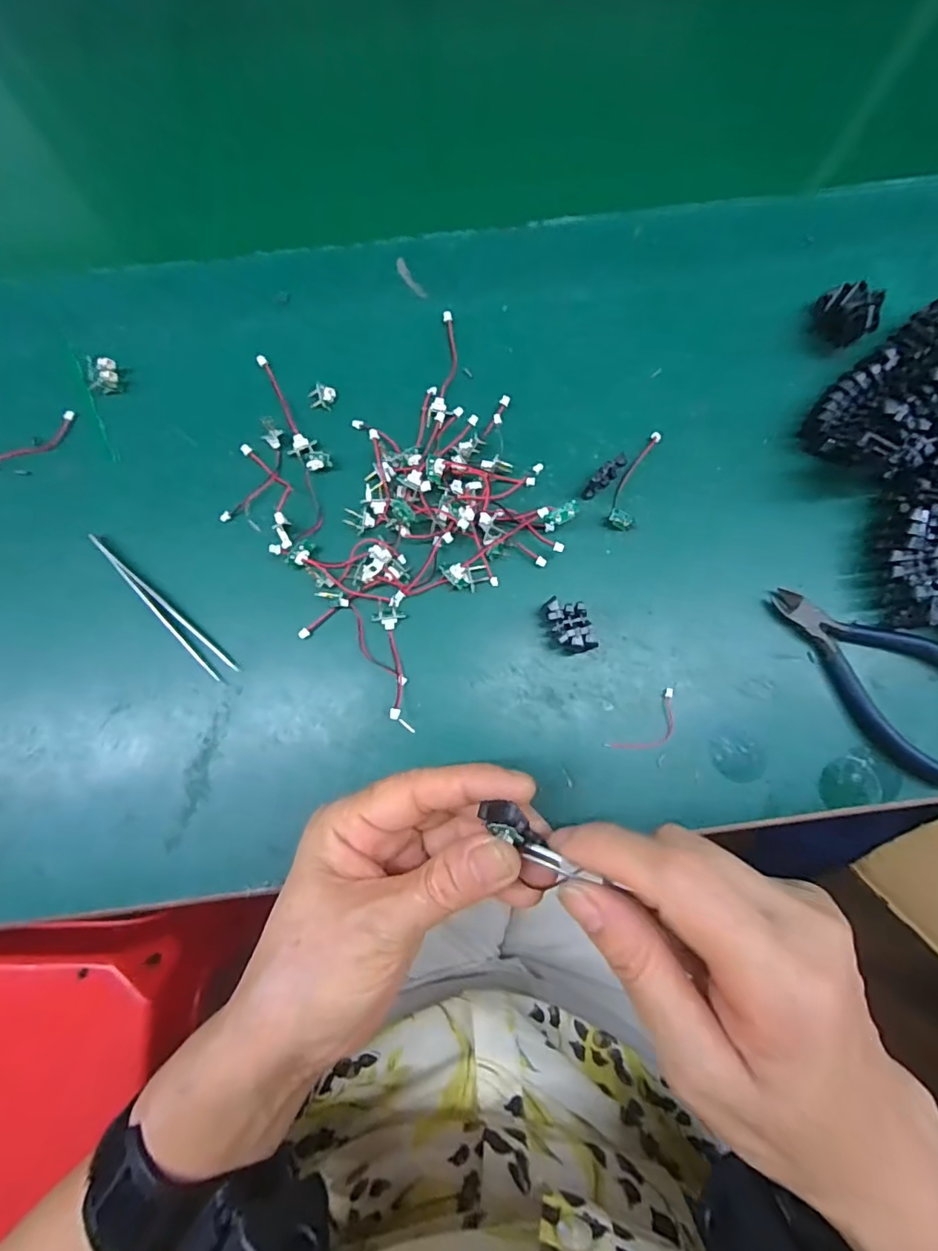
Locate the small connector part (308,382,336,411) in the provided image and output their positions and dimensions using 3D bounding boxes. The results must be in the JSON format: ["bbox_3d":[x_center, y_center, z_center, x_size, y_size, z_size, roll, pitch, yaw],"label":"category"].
[{"bbox_3d":[-0.081,-0.126,0.300,0.013,0.004,0.014,0,81,0],"label":"small connector part"}]

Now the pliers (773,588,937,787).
[{"bbox_3d":[0.202,0.027,0.272,0.115,0.012,0.060,31,82,5],"label":"pliers"}]

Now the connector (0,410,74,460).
[{"bbox_3d":[-0.243,-0.098,0.293,0.062,0.013,0.014,-28,82,-5],"label":"connector"}]

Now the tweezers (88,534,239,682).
[{"bbox_3d":[-0.158,-0.008,0.276,0.100,0.010,0.011,41,83,6],"label":"tweezers"}]

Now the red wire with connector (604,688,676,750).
[{"bbox_3d":[0.090,0.052,0.269,0.042,0.006,0.019,-41,83,-6],"label":"red wire with connector"}]

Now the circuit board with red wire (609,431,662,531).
[{"bbox_3d":[0.089,-0.079,0.292,0.013,0.005,0.059,20,81,3],"label":"circuit board with red wire"}]

